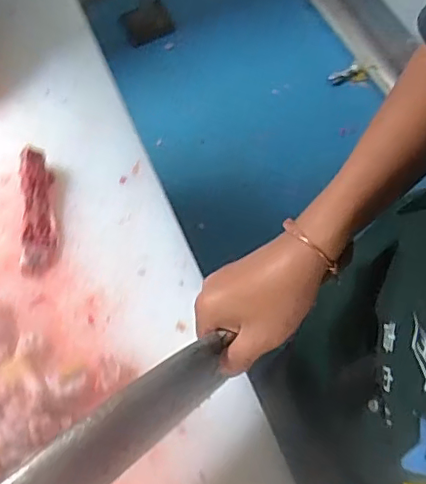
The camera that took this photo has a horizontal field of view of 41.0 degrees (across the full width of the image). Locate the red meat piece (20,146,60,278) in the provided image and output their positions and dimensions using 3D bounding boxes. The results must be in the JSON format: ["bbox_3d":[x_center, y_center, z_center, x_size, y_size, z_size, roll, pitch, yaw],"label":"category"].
[{"bbox_3d":[-0.194,-0.037,0.638,0.037,0.030,0.146,-5,67,-1],"label":"red meat piece"}]

